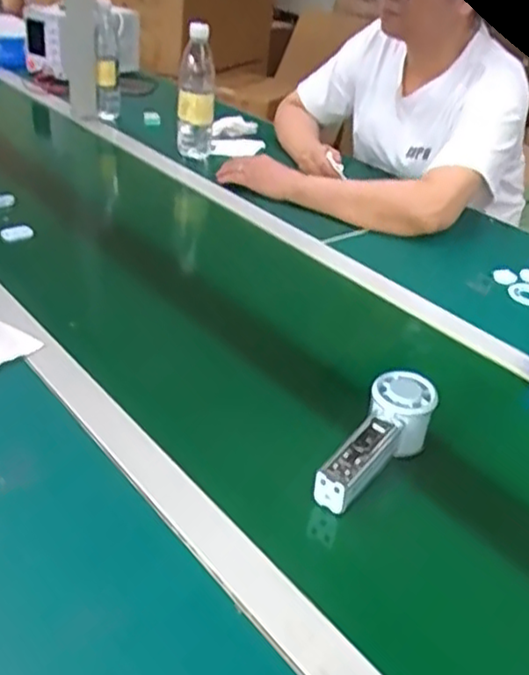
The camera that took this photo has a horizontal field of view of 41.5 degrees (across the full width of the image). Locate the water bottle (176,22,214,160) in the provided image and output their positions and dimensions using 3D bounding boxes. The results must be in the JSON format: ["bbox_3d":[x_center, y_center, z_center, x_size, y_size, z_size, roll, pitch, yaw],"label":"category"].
[{"bbox_3d":[-0.130,-0.455,1.329,0.066,0.250,0.076,2,32,-8],"label":"water bottle"}]

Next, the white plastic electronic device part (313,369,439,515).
[{"bbox_3d":[0.097,0.094,0.618,0.052,0.052,0.156,27,51,29],"label":"white plastic electronic device part"}]

